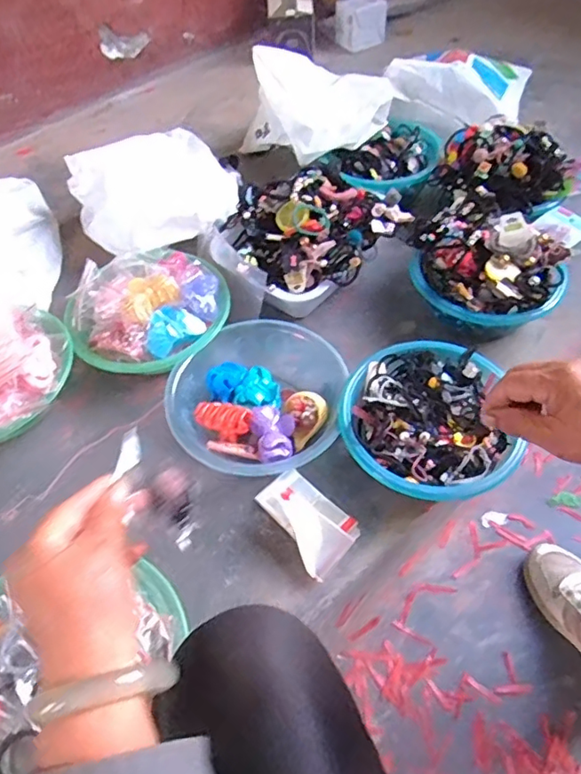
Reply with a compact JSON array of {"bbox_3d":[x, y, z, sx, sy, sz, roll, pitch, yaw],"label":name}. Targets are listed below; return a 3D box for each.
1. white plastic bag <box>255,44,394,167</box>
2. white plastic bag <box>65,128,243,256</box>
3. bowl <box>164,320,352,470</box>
[{"bbox_3d":[0.074,-0.549,1.040,0.241,0.129,0.190,-36,60,-21],"label":"white plastic bag"},{"bbox_3d":[-0.223,-0.345,0.970,0.282,0.084,0.267,-26,57,-16],"label":"white plastic bag"},{"bbox_3d":[-0.045,0.018,0.758,0.217,0.077,0.221,-1,54,2],"label":"bowl"}]

